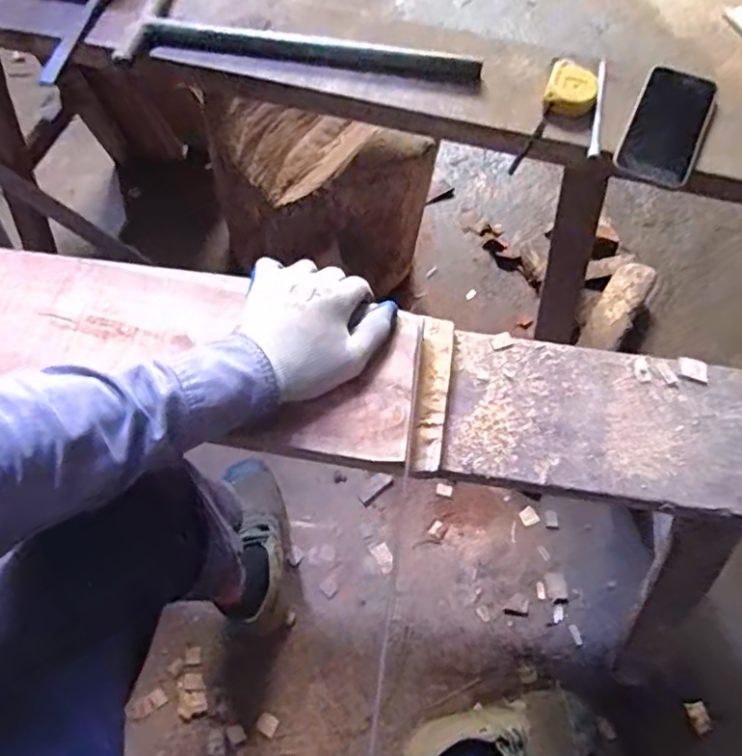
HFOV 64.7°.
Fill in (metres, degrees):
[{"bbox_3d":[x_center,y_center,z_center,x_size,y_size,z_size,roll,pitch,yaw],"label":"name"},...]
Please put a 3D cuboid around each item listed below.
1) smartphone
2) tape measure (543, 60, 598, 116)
[{"bbox_3d":[0.319,-0.273,0.631,0.075,0.014,0.153,25,69,11],"label":"smartphone"},{"bbox_3d":[0.222,-0.318,0.649,0.054,0.025,0.071,17,64,8],"label":"tape measure"}]

